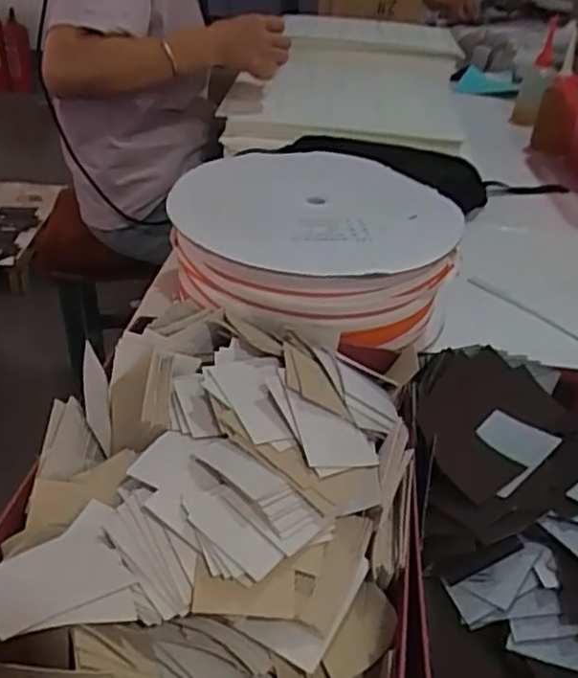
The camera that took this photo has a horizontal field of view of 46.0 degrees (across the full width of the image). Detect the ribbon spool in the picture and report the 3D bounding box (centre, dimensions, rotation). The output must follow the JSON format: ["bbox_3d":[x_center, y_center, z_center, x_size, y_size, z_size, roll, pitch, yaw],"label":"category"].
[{"bbox_3d":[0.015,-0.089,0.635,0.237,0.094,0.250,-9,35,-18],"label":"ribbon spool"}]

